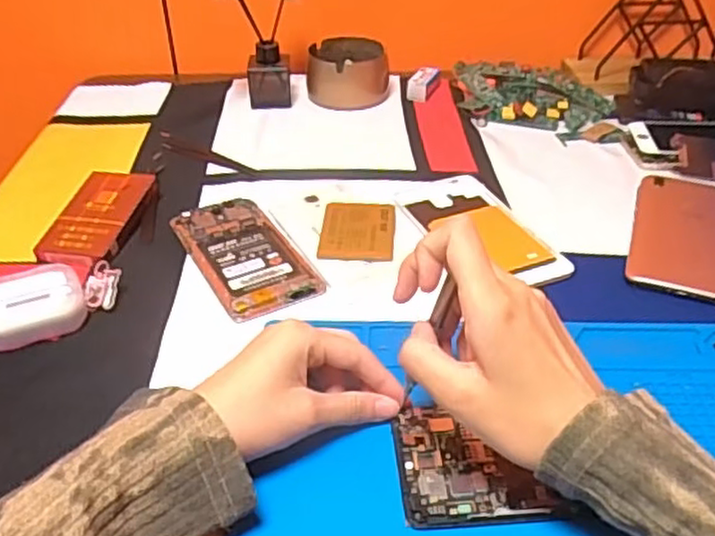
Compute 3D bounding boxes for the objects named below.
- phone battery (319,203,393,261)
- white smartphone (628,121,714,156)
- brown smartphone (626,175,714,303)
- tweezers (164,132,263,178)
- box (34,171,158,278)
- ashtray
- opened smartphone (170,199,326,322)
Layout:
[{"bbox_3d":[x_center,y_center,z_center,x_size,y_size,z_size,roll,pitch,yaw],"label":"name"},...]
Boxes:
[{"bbox_3d":[0.000,-0.029,0.543,0.055,0.006,0.072,0,37,4],"label":"phone battery"},{"bbox_3d":[0.326,-0.125,0.666,0.133,0.011,0.063,-3,37,0],"label":"white smartphone"},{"bbox_3d":[0.249,-0.028,0.543,0.076,0.006,0.158,12,39,18],"label":"brown smartphone"},{"bbox_3d":[-0.139,-0.103,0.651,0.115,0.007,0.020,18,41,24],"label":"tweezers"},{"bbox_3d":[-0.201,-0.038,0.554,0.055,0.022,0.108,4,38,9],"label":"box"},{"bbox_3d":[-0.009,-0.209,0.764,0.086,0.048,0.082,1,37,5],"label":"ashtray"},{"bbox_3d":[-0.085,-0.013,0.528,0.067,0.007,0.139,-21,41,-22],"label":"opened smartphone"}]

